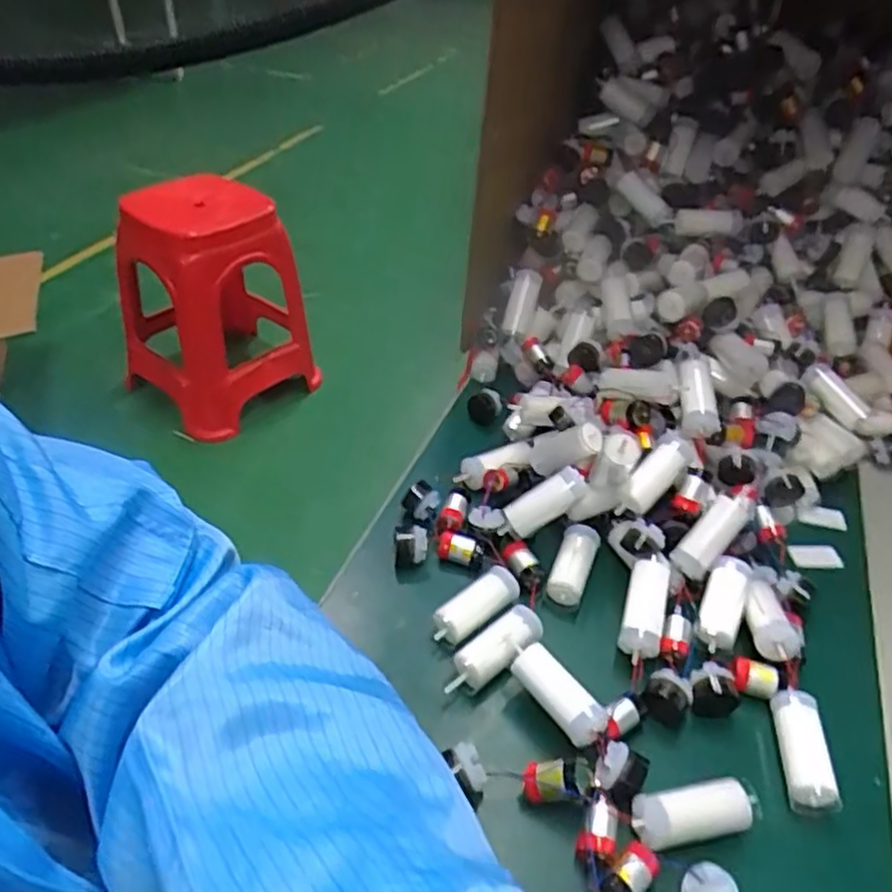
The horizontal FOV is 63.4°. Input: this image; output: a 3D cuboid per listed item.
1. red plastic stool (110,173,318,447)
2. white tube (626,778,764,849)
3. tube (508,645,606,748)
[{"bbox_3d":[-0.528,-0.329,1.629,0.357,0.465,0.365,29,46,26],"label":"red plastic stool"},{"bbox_3d":[0.111,0.159,0.314,0.061,0.014,0.019,-5,41,-11],"label":"white tube"},{"bbox_3d":[0.052,0.116,0.341,0.019,0.016,0.051,-25,49,-30],"label":"tube"}]

